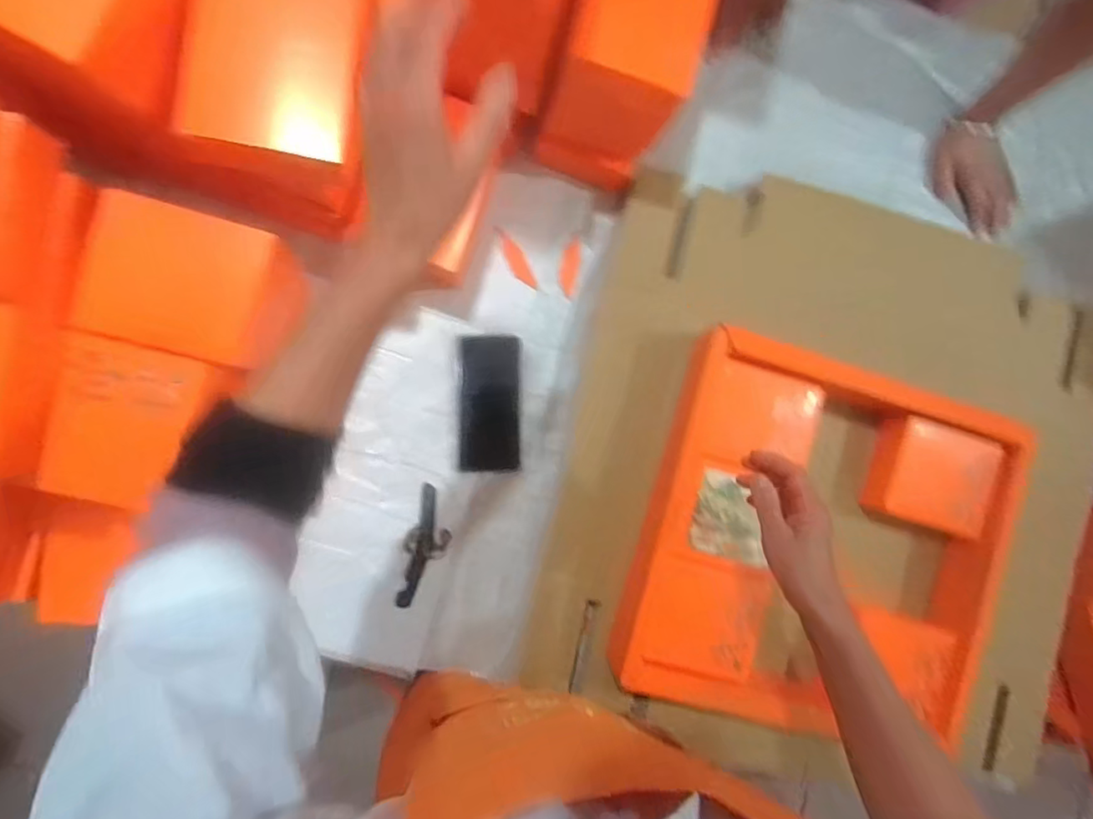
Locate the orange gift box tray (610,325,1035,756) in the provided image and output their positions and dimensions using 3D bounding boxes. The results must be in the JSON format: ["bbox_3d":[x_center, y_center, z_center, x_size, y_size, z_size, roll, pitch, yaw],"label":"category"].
[{"bbox_3d":[0.320,0.157,0.651,0.427,0.079,0.394,17,87,-8],"label":"orange gift box tray"}]

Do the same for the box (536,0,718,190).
[{"bbox_3d":[0.077,-0.367,0.590,0.124,0.194,0.177,19,87,-8],"label":"box"}]

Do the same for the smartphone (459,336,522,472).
[{"bbox_3d":[-0.066,-0.007,0.667,0.072,0.007,0.158,0,89,-8],"label":"smartphone"}]

